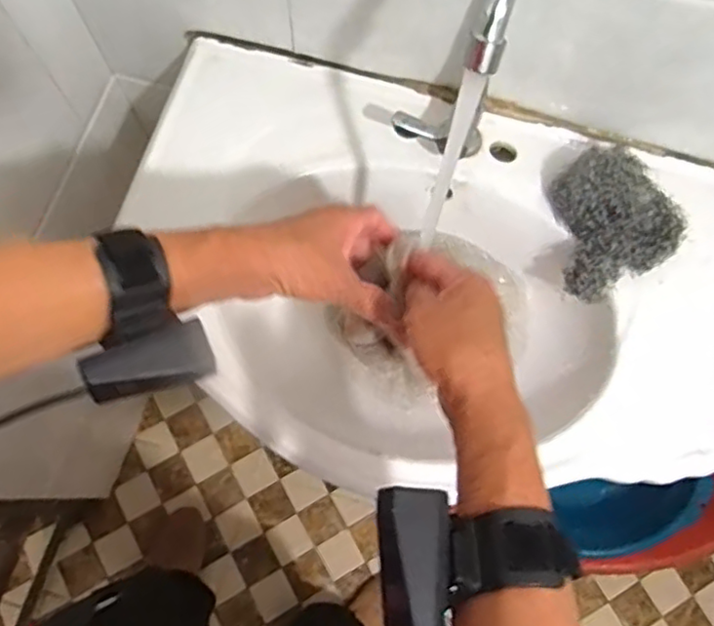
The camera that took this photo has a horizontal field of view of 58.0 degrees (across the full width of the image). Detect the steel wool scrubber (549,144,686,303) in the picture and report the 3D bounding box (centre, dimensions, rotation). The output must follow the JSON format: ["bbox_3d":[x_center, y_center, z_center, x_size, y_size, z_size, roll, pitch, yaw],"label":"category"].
[{"bbox_3d":[0.239,-0.092,0.617,0.123,0.038,0.127,-27,77,-8],"label":"steel wool scrubber"}]

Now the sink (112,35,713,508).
[{"bbox_3d":[0.065,-0.042,0.655,0.593,0.128,0.382,14,75,3],"label":"sink"}]

